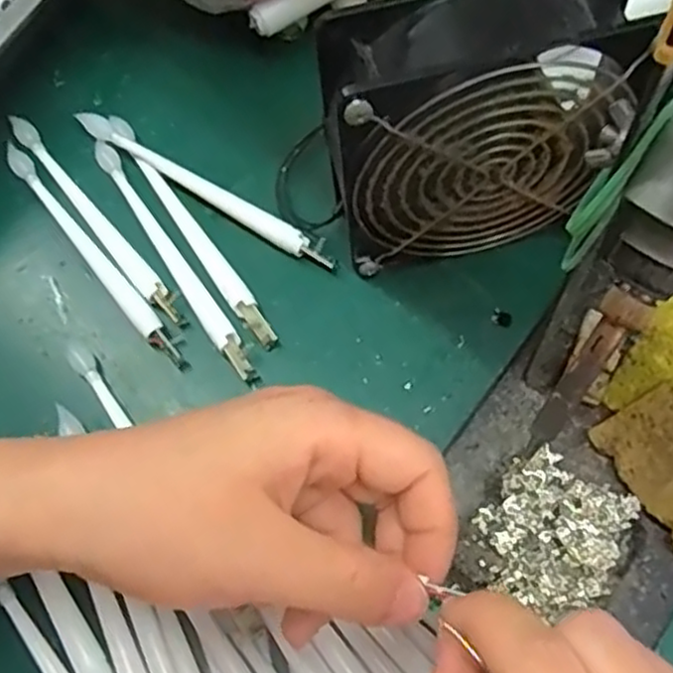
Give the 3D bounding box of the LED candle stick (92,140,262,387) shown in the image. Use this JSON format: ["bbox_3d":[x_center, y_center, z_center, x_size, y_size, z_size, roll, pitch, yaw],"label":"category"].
[{"bbox_3d":[-0.079,-0.038,0.340,0.010,0.011,0.158,-33,68,-9],"label":"LED candle stick"}]

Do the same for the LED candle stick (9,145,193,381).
[{"bbox_3d":[-0.119,-0.042,0.346,0.011,0.009,0.161,-38,69,-11],"label":"LED candle stick"}]

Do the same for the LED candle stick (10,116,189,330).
[{"bbox_3d":[-0.120,-0.059,0.354,0.012,0.016,0.151,-38,69,-11],"label":"LED candle stick"}]

